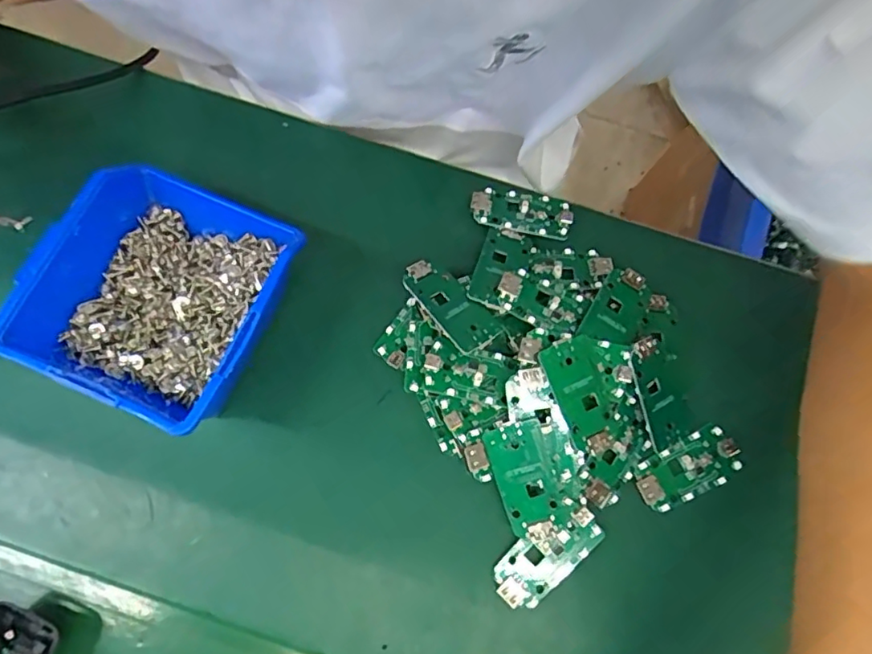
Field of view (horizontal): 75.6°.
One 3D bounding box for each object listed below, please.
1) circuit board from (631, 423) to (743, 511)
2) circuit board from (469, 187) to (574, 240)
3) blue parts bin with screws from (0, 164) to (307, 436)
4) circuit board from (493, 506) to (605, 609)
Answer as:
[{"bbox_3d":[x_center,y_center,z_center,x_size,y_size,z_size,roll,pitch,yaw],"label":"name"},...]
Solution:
[{"bbox_3d":[0.144,0.081,0.322,0.062,0.005,0.031,-22,79,-9],"label":"circuit board"},{"bbox_3d":[0.054,-0.074,0.357,0.063,0.004,0.030,11,76,-2],"label":"circuit board"},{"bbox_3d":[-0.143,-0.016,0.309,0.120,0.063,0.124,23,75,5],"label":"blue parts bin with screws"},{"bbox_3d":[0.059,0.123,0.302,0.063,0.011,0.031,-40,83,-12],"label":"circuit board"}]

